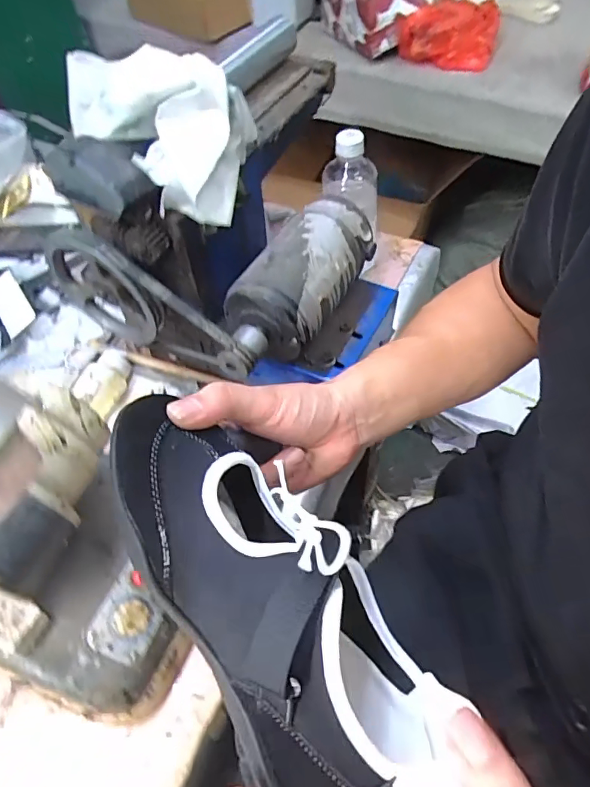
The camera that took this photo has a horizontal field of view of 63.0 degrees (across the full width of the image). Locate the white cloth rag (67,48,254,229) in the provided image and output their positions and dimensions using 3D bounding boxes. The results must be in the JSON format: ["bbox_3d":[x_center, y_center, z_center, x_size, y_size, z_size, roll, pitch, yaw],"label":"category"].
[{"bbox_3d":[-0.130,-0.221,0.399,0.175,0.098,0.078,22,60,16],"label":"white cloth rag"}]

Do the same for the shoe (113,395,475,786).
[{"bbox_3d":[-0.018,0.097,0.243,0.090,0.085,0.237,-34,73,-18],"label":"shoe"}]

